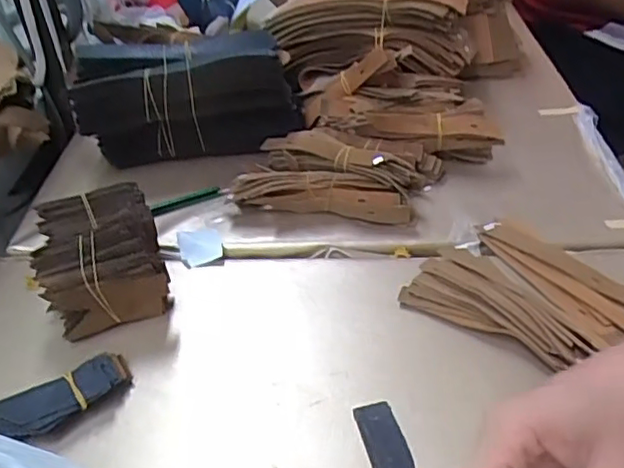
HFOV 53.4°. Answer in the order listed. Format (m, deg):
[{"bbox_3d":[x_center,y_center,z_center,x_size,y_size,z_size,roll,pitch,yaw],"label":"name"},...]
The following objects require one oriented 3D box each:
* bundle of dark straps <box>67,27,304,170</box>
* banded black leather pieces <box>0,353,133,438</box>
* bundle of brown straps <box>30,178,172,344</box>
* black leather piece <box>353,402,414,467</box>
[{"bbox_3d":[-0.116,-0.126,0.598,0.205,0.105,0.094,-7,39,-2],"label":"bundle of dark straps"},{"bbox_3d":[-0.157,0.104,0.387,0.085,0.024,0.030,-27,44,-24],"label":"banded black leather pieces"},{"bbox_3d":[-0.155,0.019,0.461,0.084,0.064,0.102,-15,40,-11],"label":"bundle of brown straps"},{"bbox_3d":[0.044,0.124,0.357,0.024,0.004,0.065,-12,40,-8],"label":"black leather piece"}]

